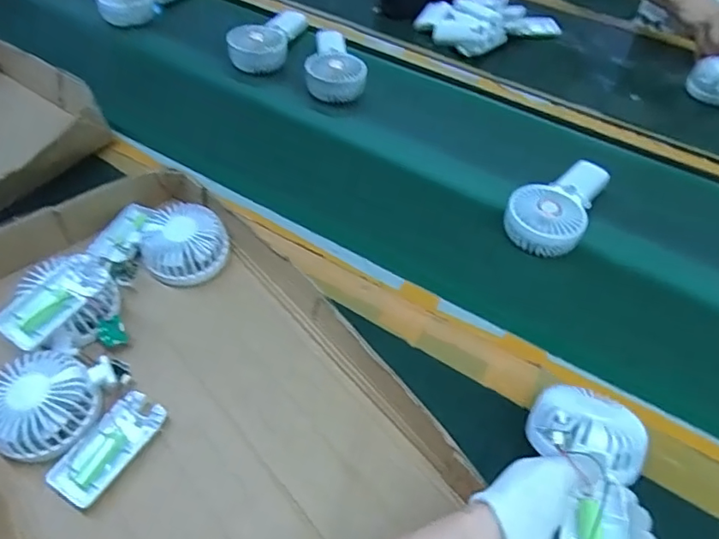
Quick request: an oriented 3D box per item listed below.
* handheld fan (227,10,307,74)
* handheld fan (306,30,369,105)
[{"bbox_3d":[-0.149,-0.382,0.906,0.078,0.070,0.162,15,51,9],"label":"handheld fan"},{"bbox_3d":[-0.033,-0.334,0.876,0.090,0.058,0.168,4,51,0],"label":"handheld fan"}]

